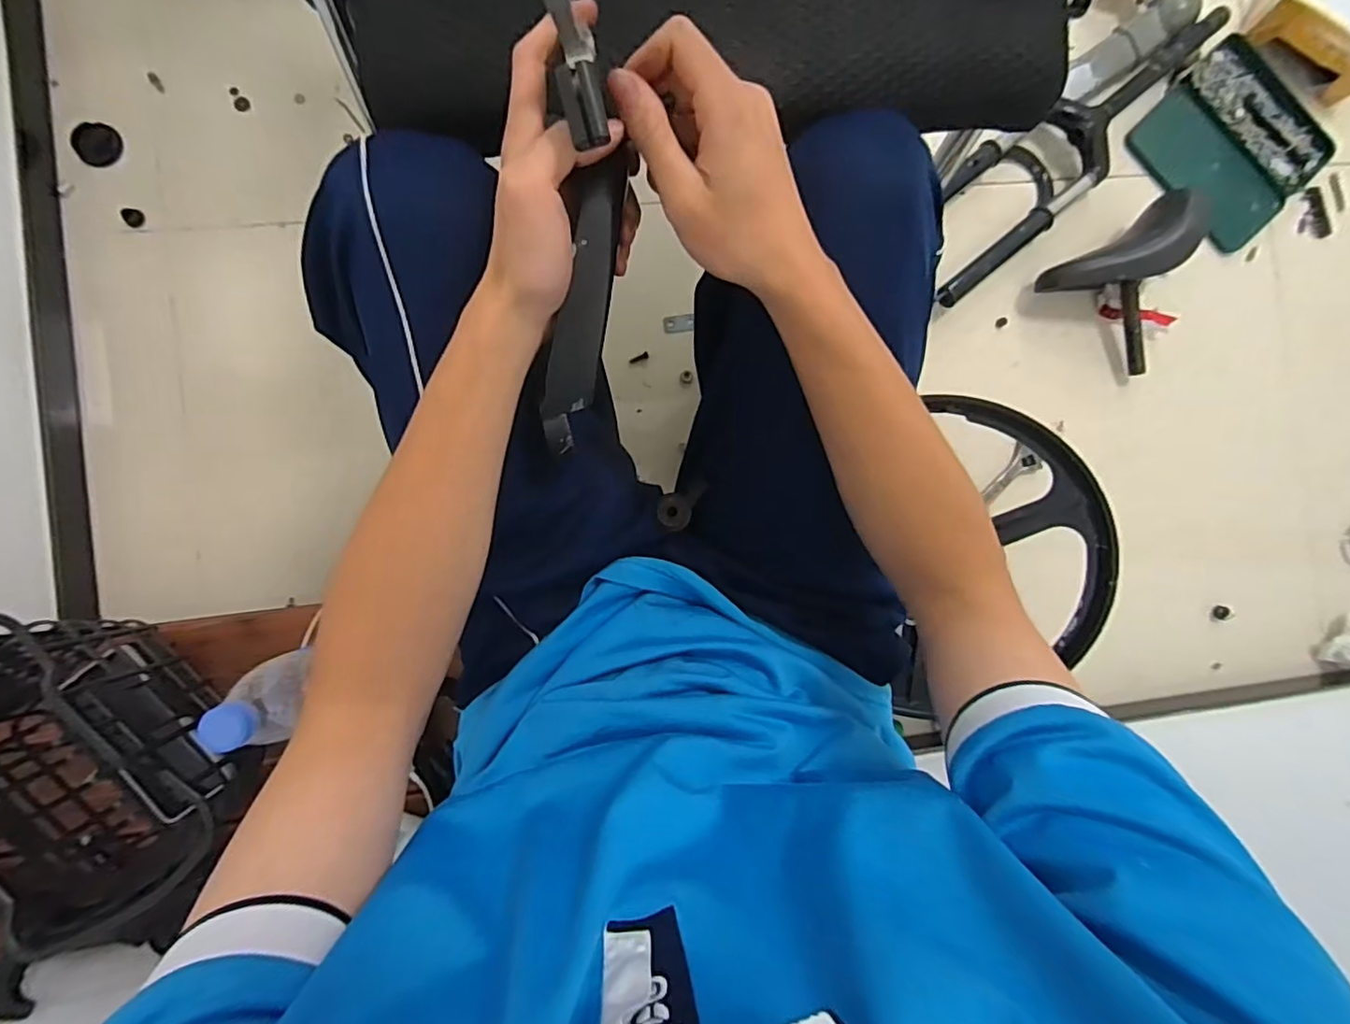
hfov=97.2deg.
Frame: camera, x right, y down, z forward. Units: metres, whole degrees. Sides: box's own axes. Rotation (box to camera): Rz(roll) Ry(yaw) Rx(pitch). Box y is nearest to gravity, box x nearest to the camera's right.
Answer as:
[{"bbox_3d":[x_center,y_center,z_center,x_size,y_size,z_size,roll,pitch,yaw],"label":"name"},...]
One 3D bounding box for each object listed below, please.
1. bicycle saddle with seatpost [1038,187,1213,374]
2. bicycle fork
[{"bbox_3d":[0.668,-0.314,0.845,0.215,0.113,0.198,-34,92,-5],"label":"bicycle saddle with seatpost"},{"bbox_3d":[0.561,-0.522,0.854,0.564,0.074,0.149,-39,93,-5],"label":"bicycle fork"}]

